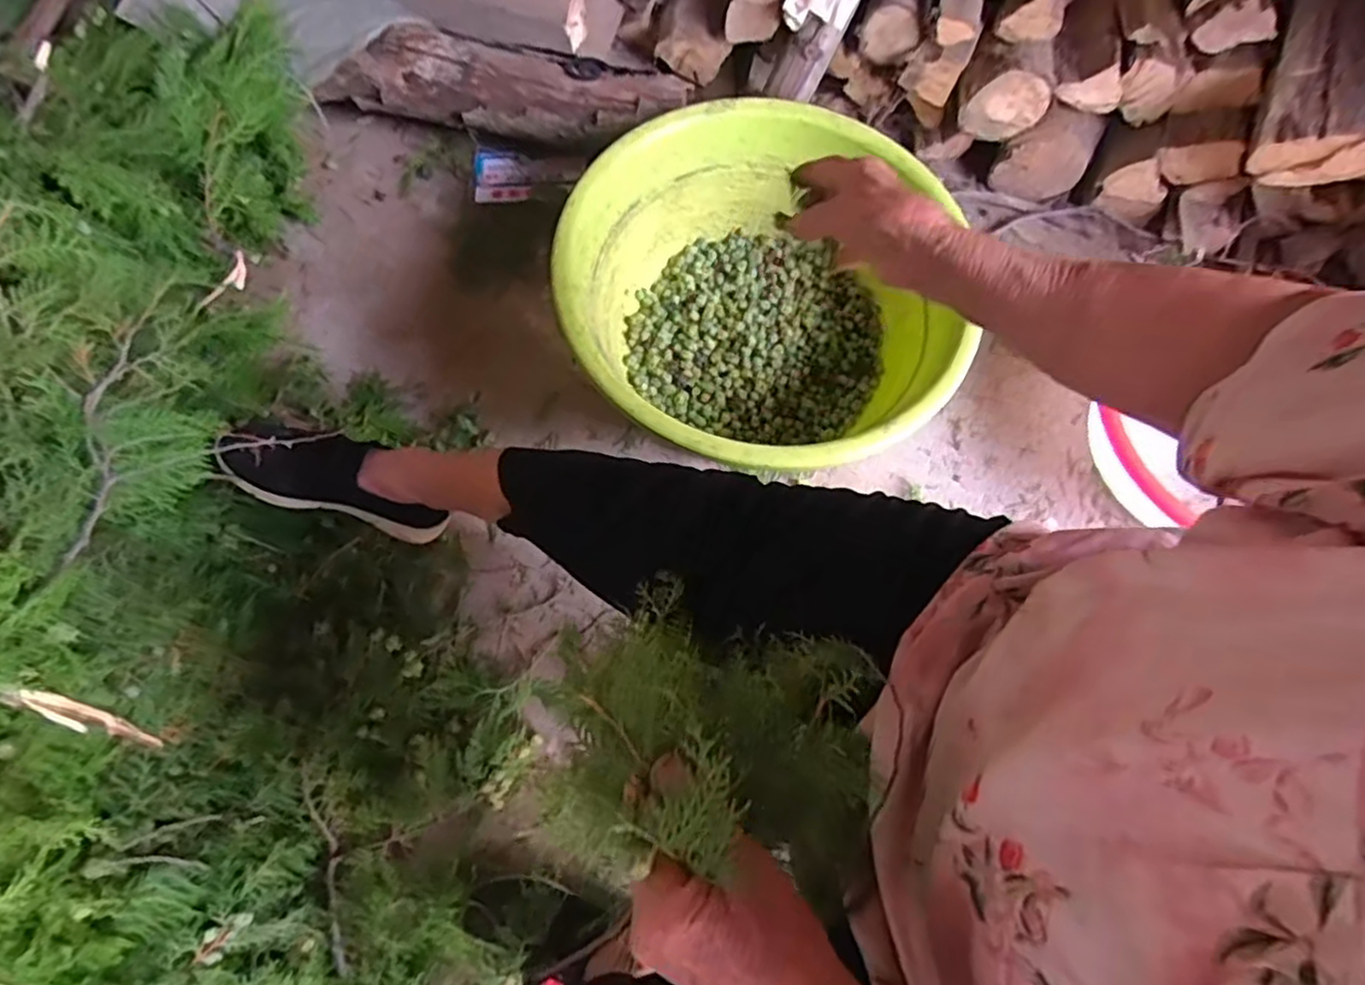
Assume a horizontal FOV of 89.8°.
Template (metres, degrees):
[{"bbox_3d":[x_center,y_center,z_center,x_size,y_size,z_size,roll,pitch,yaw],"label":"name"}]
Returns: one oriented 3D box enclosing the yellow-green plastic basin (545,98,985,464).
[{"bbox_3d":[0.084,-0.206,0.805,0.421,0.200,0.436,1,70,-2],"label":"yellow-green plastic basin"}]

